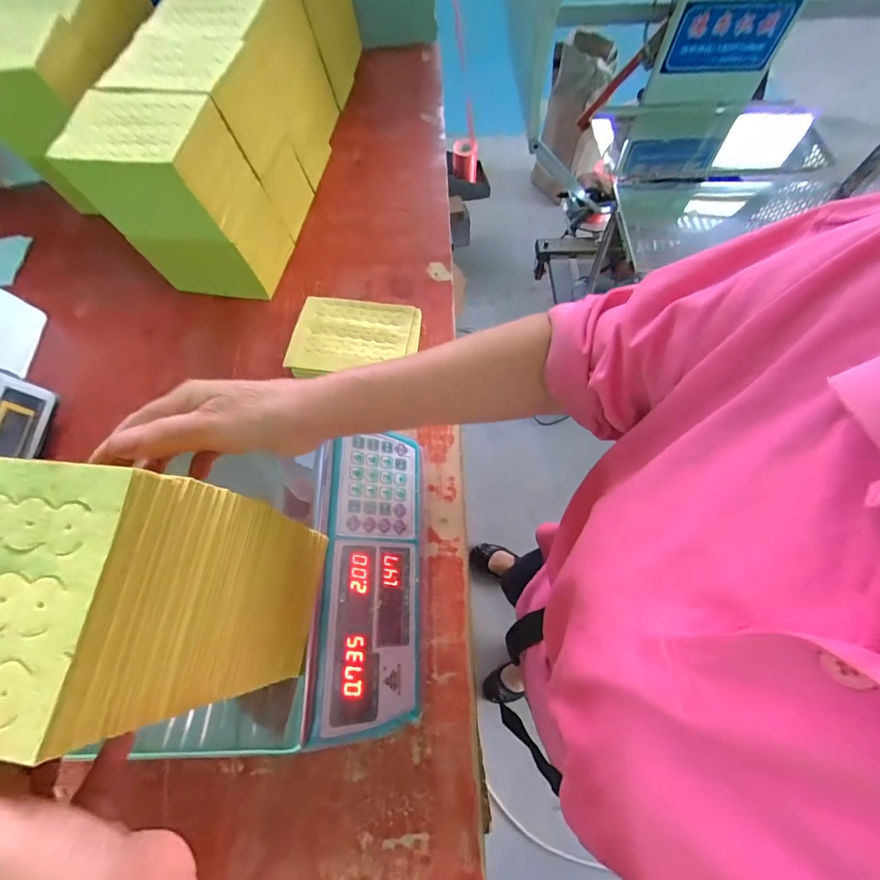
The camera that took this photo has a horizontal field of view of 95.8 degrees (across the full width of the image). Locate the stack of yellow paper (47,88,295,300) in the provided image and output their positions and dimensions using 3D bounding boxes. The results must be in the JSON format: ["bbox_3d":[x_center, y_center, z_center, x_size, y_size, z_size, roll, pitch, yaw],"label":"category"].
[{"bbox_3d":[-0.345,-0.323,0.561,0.182,0.221,0.124,8,67,4],"label":"stack of yellow paper"}]

